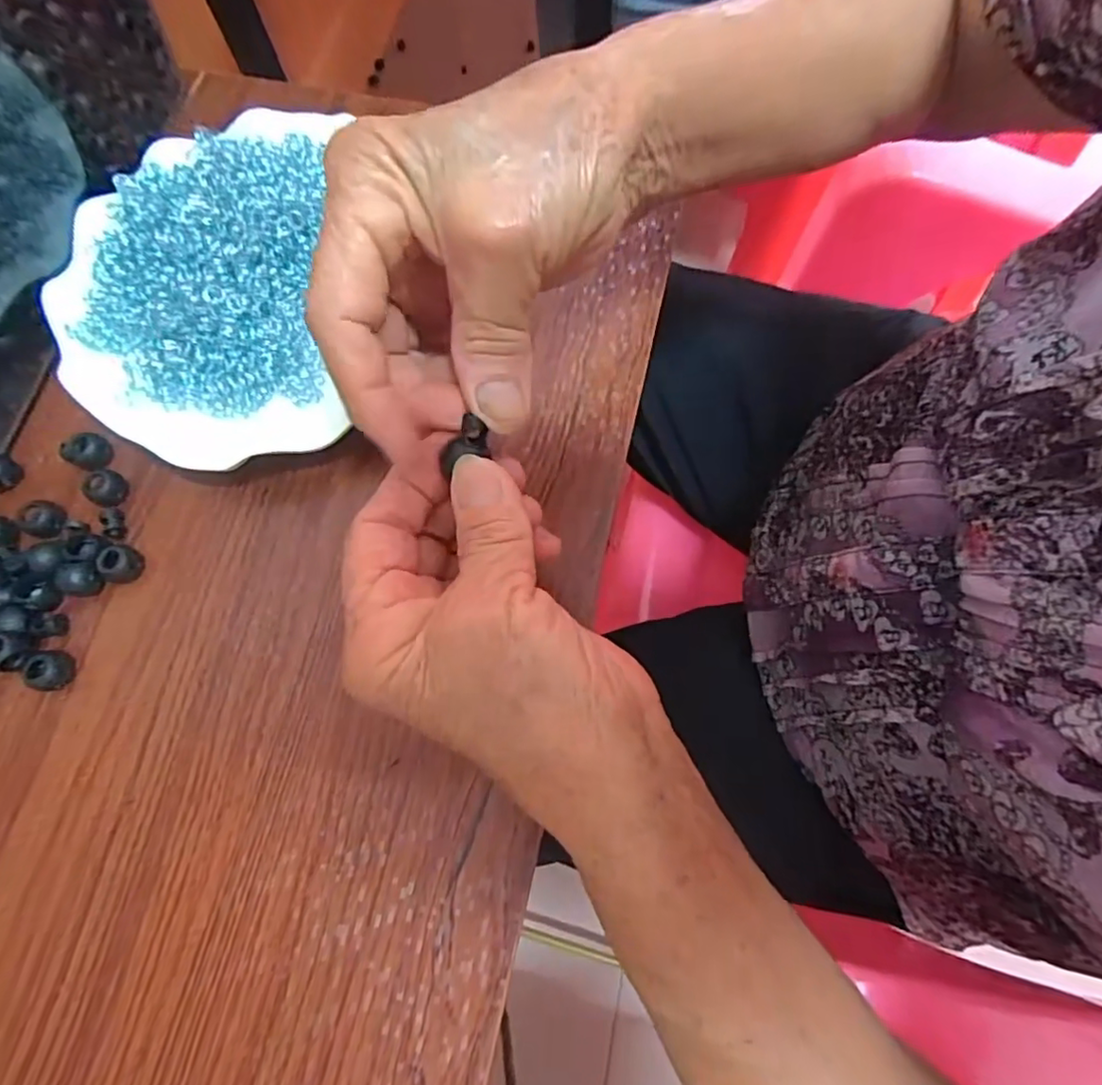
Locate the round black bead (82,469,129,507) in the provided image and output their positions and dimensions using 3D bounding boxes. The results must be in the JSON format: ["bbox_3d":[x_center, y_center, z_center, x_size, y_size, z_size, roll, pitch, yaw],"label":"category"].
[{"bbox_3d":[-0.196,-0.024,0.264,0.012,0.012,0.016,29,75,10],"label":"round black bead"}]

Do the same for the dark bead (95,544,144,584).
[{"bbox_3d":[-0.182,0.009,0.254,0.013,0.014,0.015,4,73,3],"label":"dark bead"}]

